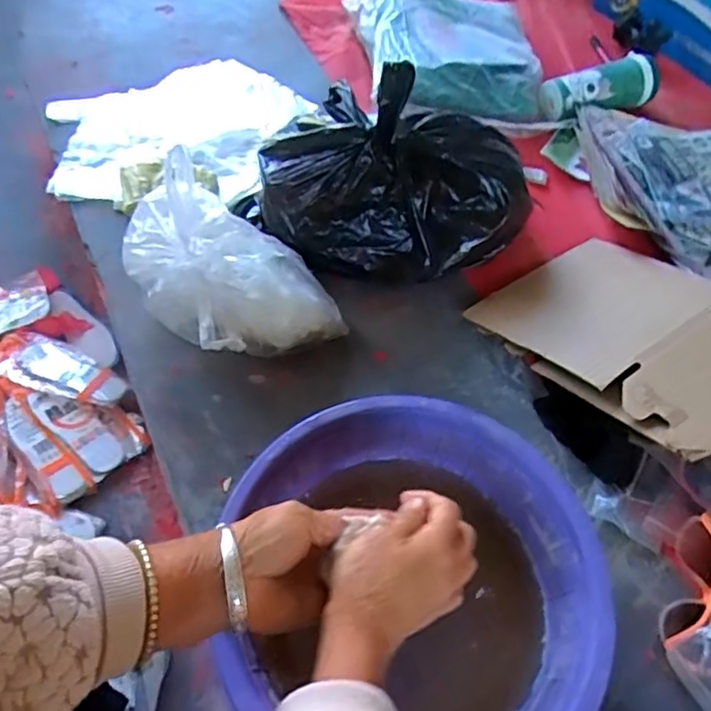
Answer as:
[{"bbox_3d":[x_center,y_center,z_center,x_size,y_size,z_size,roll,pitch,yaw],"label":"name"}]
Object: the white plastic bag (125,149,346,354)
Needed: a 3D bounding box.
[{"bbox_3d":[-0.140,-0.081,0.664,0.219,0.134,0.145,38,62,19],"label":"white plastic bag"}]

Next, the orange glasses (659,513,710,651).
[{"bbox_3d":[0.301,0.201,0.557,0.035,0.036,0.123,23,58,10],"label":"orange glasses"}]

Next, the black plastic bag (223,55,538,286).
[{"bbox_3d":[0.047,-0.233,0.710,0.307,0.216,0.226,18,57,7],"label":"black plastic bag"}]

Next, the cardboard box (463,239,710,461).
[{"bbox_3d":[0.307,-0.035,0.677,0.242,0.082,0.280,-29,64,-21],"label":"cardboard box"}]

